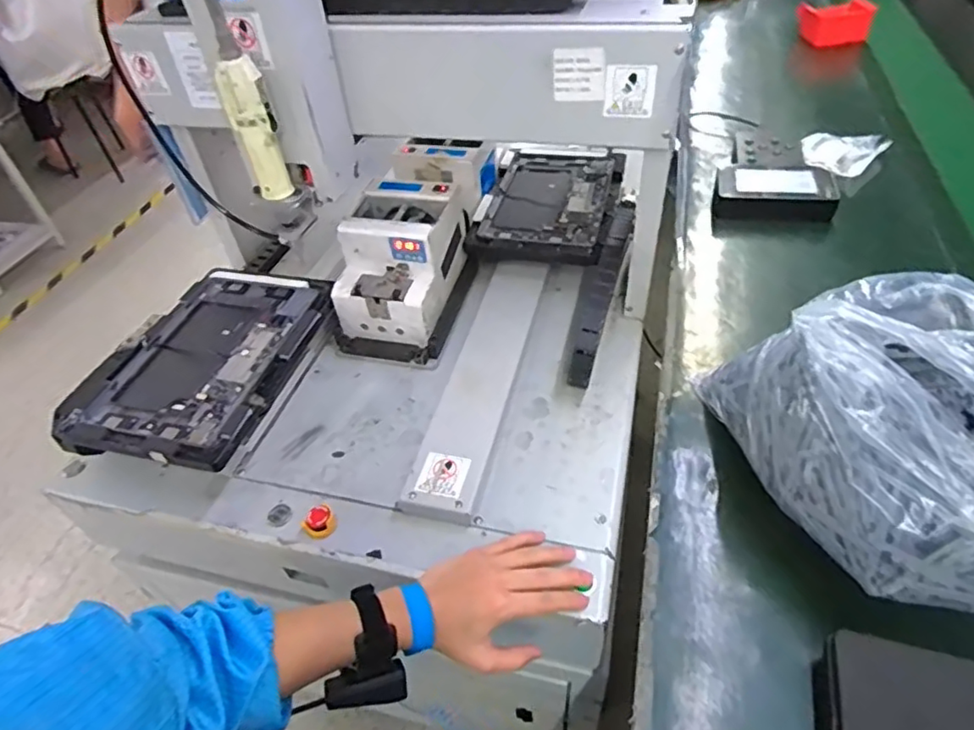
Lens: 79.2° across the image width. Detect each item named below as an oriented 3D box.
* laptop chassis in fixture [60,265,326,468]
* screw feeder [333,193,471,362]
[{"bbox_3d":[-0.335,-0.005,0.719,0.221,0.047,0.303,10,47,15],"label":"laptop chassis in fixture"},{"bbox_3d":[-0.112,-0.136,0.792,0.131,0.144,0.203,10,47,15],"label":"screw feeder"}]

